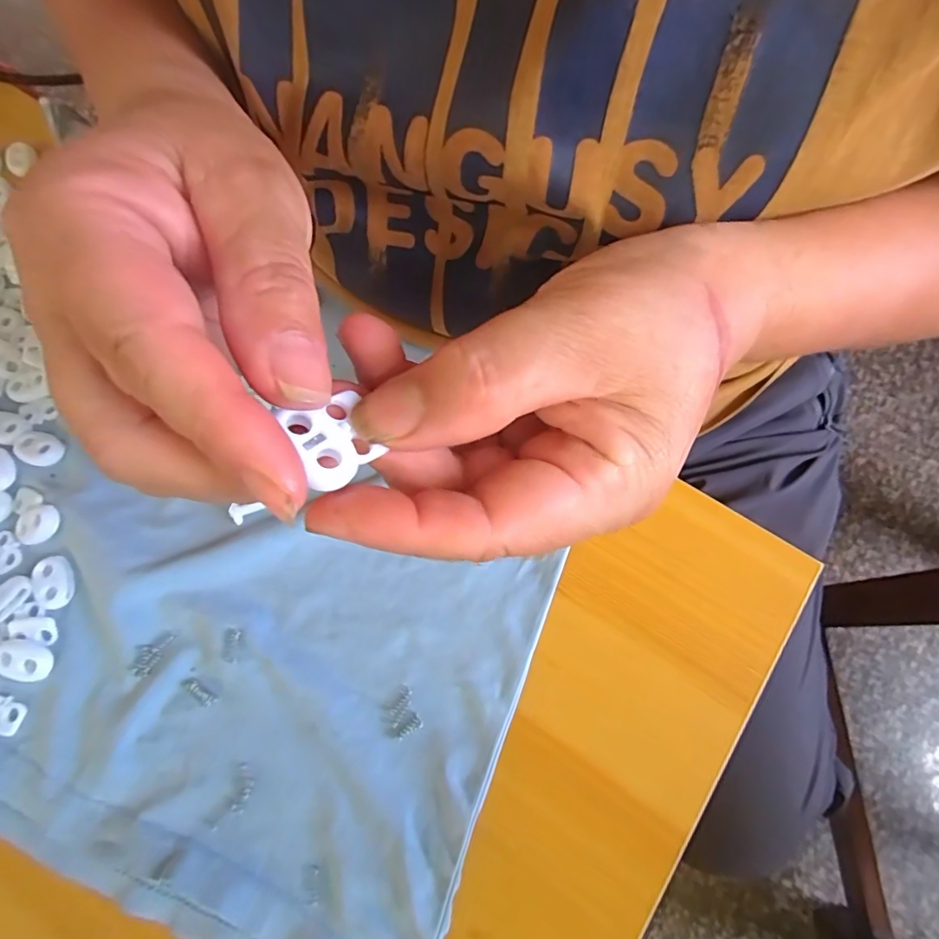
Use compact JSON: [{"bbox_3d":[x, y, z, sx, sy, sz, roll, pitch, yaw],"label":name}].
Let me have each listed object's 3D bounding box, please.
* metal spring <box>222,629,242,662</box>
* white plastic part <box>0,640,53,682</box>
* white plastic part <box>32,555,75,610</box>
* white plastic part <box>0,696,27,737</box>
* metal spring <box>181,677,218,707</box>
[{"bbox_3d":[-0.095,0.070,0.210,0.007,0.004,0.013,10,73,5],"label":"metal spring"},{"bbox_3d":[-0.180,0.077,0.212,0.022,0.006,0.015,5,72,4],"label":"white plastic part"},{"bbox_3d":[-0.175,0.046,0.219,0.016,0.004,0.021,-15,72,-3],"label":"white plastic part"},{"bbox_3d":[-0.186,0.096,0.207,0.019,0.004,0.013,11,73,5],"label":"white plastic part"},{"bbox_3d":[-0.107,0.087,0.206,0.016,0.004,0.005,32,75,10],"label":"metal spring"}]

